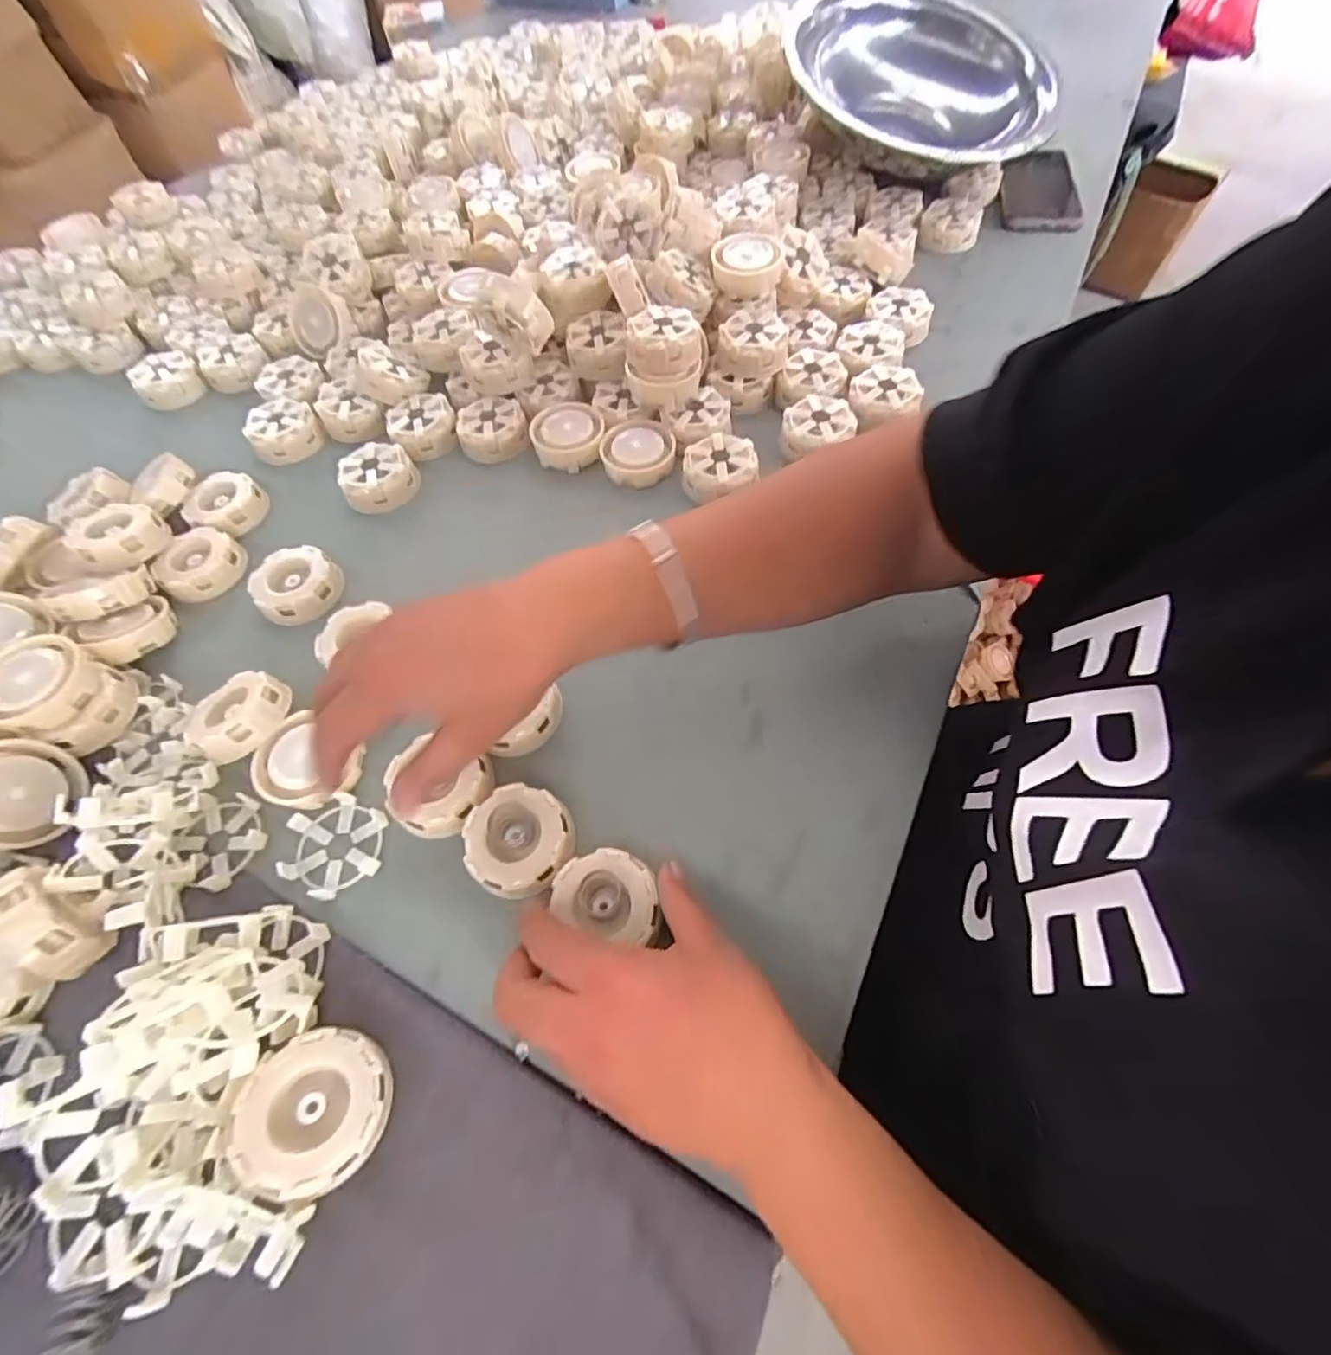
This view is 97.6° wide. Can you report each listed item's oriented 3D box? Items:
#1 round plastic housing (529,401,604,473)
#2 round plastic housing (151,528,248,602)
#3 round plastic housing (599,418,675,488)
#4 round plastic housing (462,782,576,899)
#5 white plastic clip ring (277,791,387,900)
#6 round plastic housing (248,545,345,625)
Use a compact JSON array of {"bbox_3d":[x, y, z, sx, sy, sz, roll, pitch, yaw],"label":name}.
[{"bbox_3d":[-0.086,-0.213,0.511,0.062,0.026,0.062,-2,61,3],"label":"round plastic housing"},{"bbox_3d":[-0.371,-0.090,0.462,0.057,0.029,0.057,-2,61,3],"label":"round plastic housing"},{"bbox_3d":[-0.023,-0.192,0.499,0.061,0.020,0.061,-2,61,3],"label":"round plastic housing"},{"bbox_3d":[-0.087,0.095,0.343,0.061,0.024,0.059,-2,61,3],"label":"round plastic housing"},{"bbox_3d":[-0.202,0.102,0.357,0.061,0.014,0.057,-2,61,3],"label":"white plastic clip ring"},{"bbox_3d":[-0.285,-0.073,0.452,0.060,0.025,0.060,-2,61,3],"label":"round plastic housing"}]

